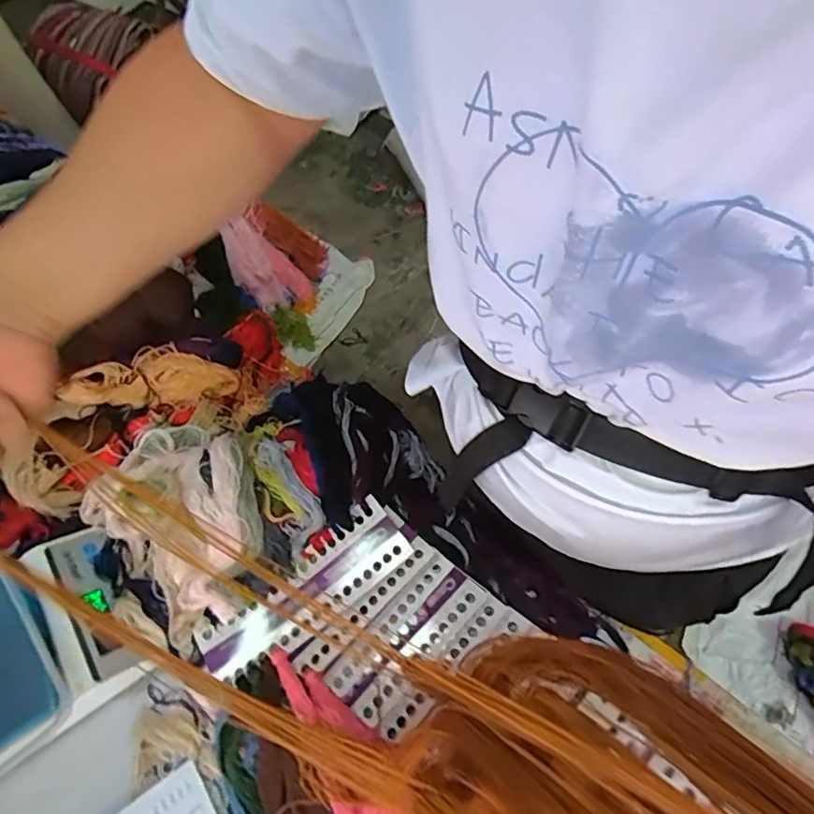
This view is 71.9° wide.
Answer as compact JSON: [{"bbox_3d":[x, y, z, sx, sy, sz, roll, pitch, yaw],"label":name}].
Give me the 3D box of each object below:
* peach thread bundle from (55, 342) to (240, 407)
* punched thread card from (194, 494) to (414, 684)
[{"bbox_3d":[-0.330,-0.039,0.734,0.207,0.050,0.060,-6,57,-27],"label":"peach thread bundle"},{"bbox_3d":[-0.109,0.203,0.612,0.237,0.016,0.079,-38,59,-12],"label":"punched thread card"}]

